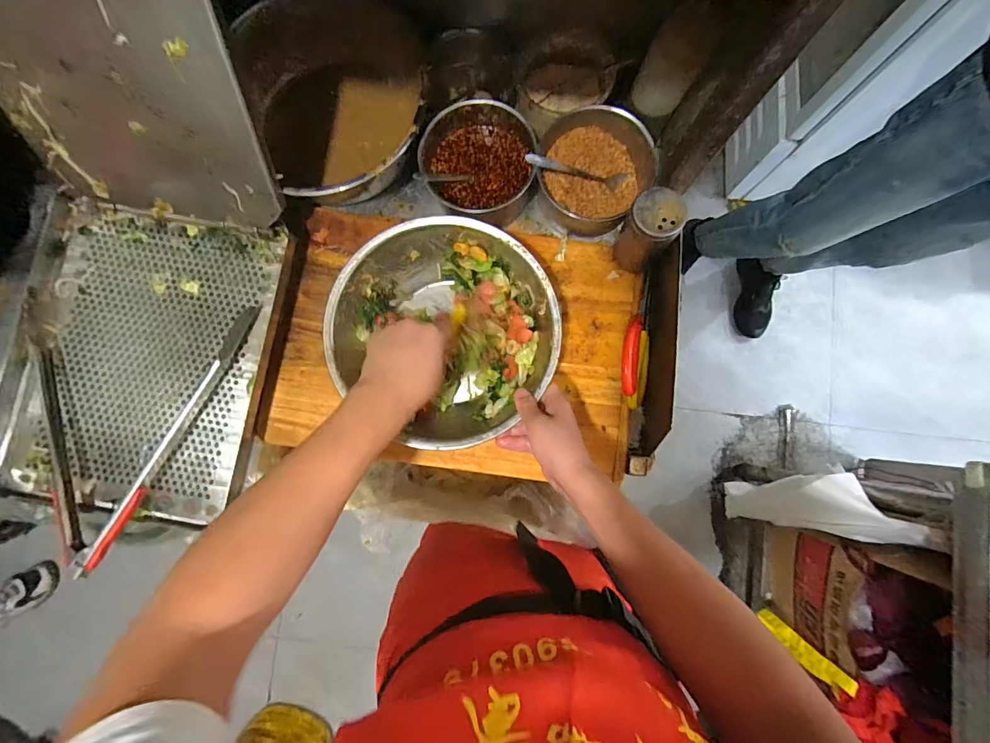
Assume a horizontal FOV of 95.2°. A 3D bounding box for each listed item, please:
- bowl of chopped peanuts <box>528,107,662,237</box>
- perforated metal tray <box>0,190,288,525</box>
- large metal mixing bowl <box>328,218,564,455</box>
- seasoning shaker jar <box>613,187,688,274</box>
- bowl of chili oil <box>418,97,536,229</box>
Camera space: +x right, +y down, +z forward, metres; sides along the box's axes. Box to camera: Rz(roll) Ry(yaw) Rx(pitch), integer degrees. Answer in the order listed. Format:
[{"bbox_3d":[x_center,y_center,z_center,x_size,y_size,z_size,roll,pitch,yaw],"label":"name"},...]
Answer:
[{"bbox_3d":[0.129,-0.266,0.606,0.144,0.087,0.138,0,84,0],"label":"bowl of chopped peanuts"},{"bbox_3d":[-0.443,-0.022,0.572,0.306,0.036,0.371,8,84,1],"label":"perforated metal tray"},{"bbox_3d":[-0.058,-0.051,0.571,0.259,0.096,0.247,0,84,0],"label":"large metal mixing bowl"},{"bbox_3d":[0.192,-0.175,0.573,0.064,0.117,0.065,39,85,4],"label":"seasoning shaker jar"},{"bbox_3d":[-0.022,-0.278,0.607,0.144,0.084,0.137,0,84,0],"label":"bowl of chili oil"}]

